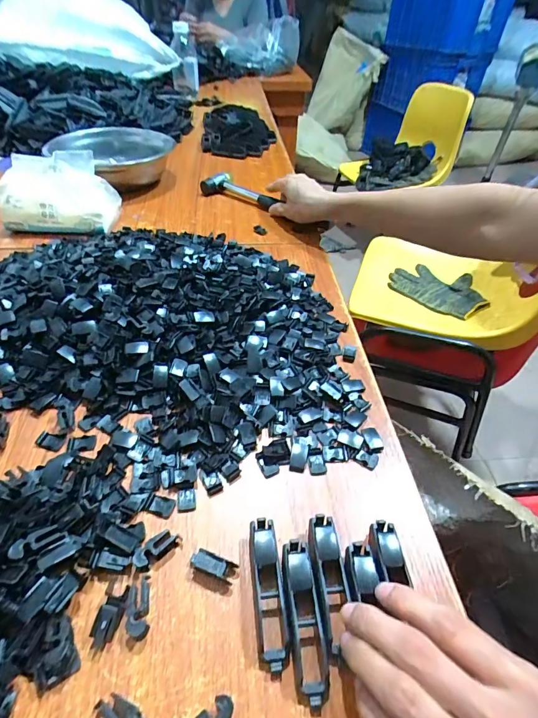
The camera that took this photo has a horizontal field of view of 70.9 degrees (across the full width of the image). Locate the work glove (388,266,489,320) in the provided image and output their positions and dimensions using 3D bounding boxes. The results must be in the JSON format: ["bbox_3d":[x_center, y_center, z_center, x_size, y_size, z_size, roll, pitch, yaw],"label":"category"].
[{"bbox_3d":[0.364,-0.152,0.815,0.198,0.025,0.136,35,53,29],"label":"work glove"}]

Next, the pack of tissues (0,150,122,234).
[{"bbox_3d":[-0.283,-0.223,0.505,0.134,0.080,0.068,1,47,-1],"label":"pack of tissues"}]

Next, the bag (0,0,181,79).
[{"bbox_3d":[-0.489,-0.823,0.938,0.377,0.156,0.298,-27,53,-24],"label":"bag"}]

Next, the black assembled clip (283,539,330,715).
[{"bbox_3d":[0.019,0.144,0.211,0.017,0.014,0.077,-4,47,-6],"label":"black assembled clip"}]

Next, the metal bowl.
[{"bbox_3d":[-0.262,-0.344,0.648,0.171,0.062,0.181,1,45,-1],"label":"metal bowl"}]

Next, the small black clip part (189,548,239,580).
[{"bbox_3d":[-0.034,0.125,0.229,0.027,0.010,0.011,11,48,8],"label":"small black clip part"}]

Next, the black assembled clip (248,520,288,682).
[{"bbox_3d":[-0.001,0.134,0.220,0.017,0.015,0.076,-4,47,-6],"label":"black assembled clip"}]

